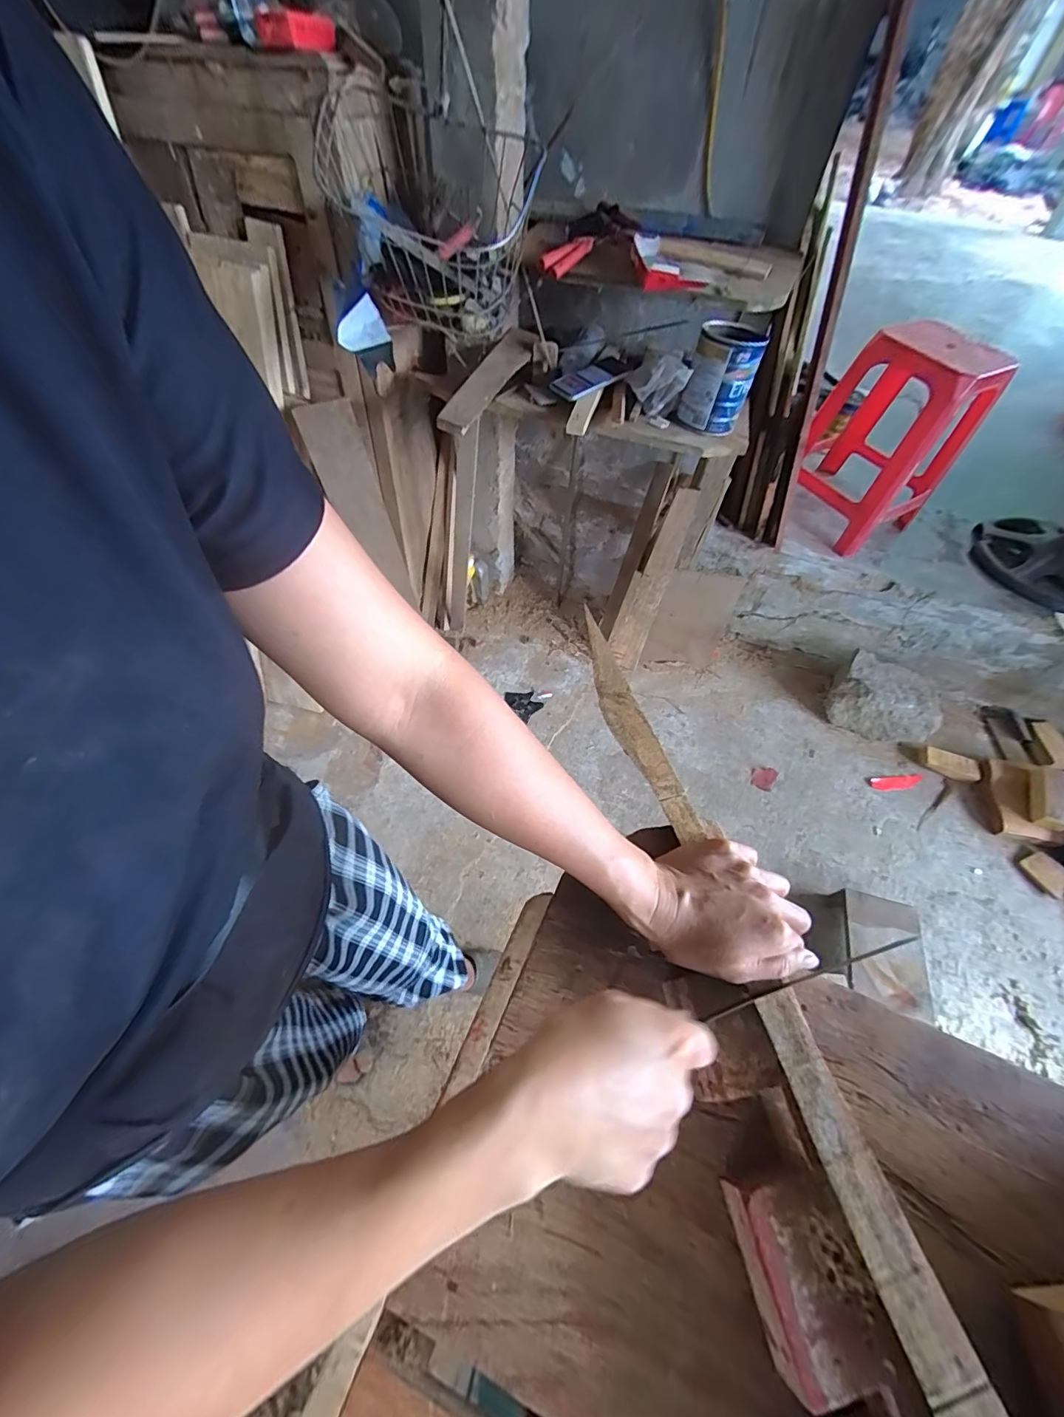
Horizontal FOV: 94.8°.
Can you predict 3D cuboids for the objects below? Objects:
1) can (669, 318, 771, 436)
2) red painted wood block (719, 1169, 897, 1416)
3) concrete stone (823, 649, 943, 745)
[{"bbox_3d":[0.384,-0.679,1.011,0.132,0.166,0.132,1,56,-2],"label":"can"},{"bbox_3d":[0.155,0.321,0.279,0.055,0.032,0.081,-7,56,-7],"label":"red painted wood block"},{"bbox_3d":[1.088,-0.022,1.511,0.297,0.171,0.207,31,60,17],"label":"concrete stone"}]

